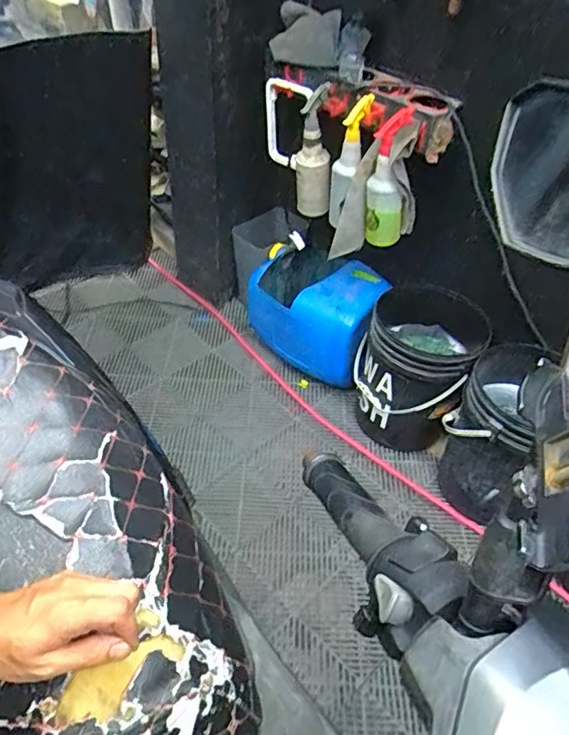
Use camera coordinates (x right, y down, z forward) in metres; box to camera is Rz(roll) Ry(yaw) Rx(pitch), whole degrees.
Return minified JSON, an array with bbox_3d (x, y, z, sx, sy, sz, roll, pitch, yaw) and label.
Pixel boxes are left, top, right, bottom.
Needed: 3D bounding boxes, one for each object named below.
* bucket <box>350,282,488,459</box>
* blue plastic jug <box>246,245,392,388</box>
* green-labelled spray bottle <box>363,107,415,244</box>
[{"bbox_3d":[0.357,0.011,1.539,0.292,0.368,0.337,18,46,13],"label":"bucket"},{"bbox_3d":[0.090,-0.182,1.697,0.196,0.328,0.446,-33,56,-32],"label":"blue plastic jug"},{"bbox_3d":[0.246,-0.429,1.296,0.103,0.299,0.116,8,45,3],"label":"green-labelled spray bottle"}]

